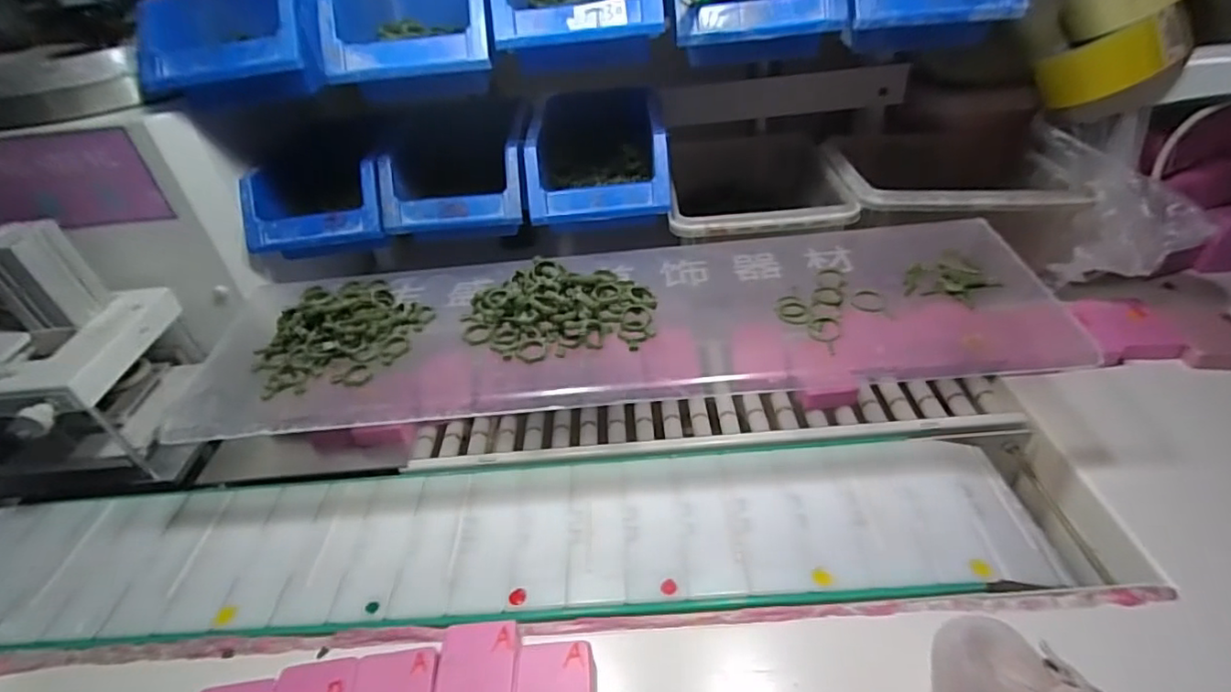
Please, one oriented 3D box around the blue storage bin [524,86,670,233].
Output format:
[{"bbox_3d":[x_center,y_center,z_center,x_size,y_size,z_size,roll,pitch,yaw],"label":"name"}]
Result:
[{"bbox_3d":[-0.016,-0.187,0.563,0.120,0.068,0.176,-4,38,2],"label":"blue storage bin"}]

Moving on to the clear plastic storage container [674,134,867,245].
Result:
[{"bbox_3d":[0.137,-0.144,0.594,0.152,0.068,0.211,-1,38,7],"label":"clear plastic storage container"}]

